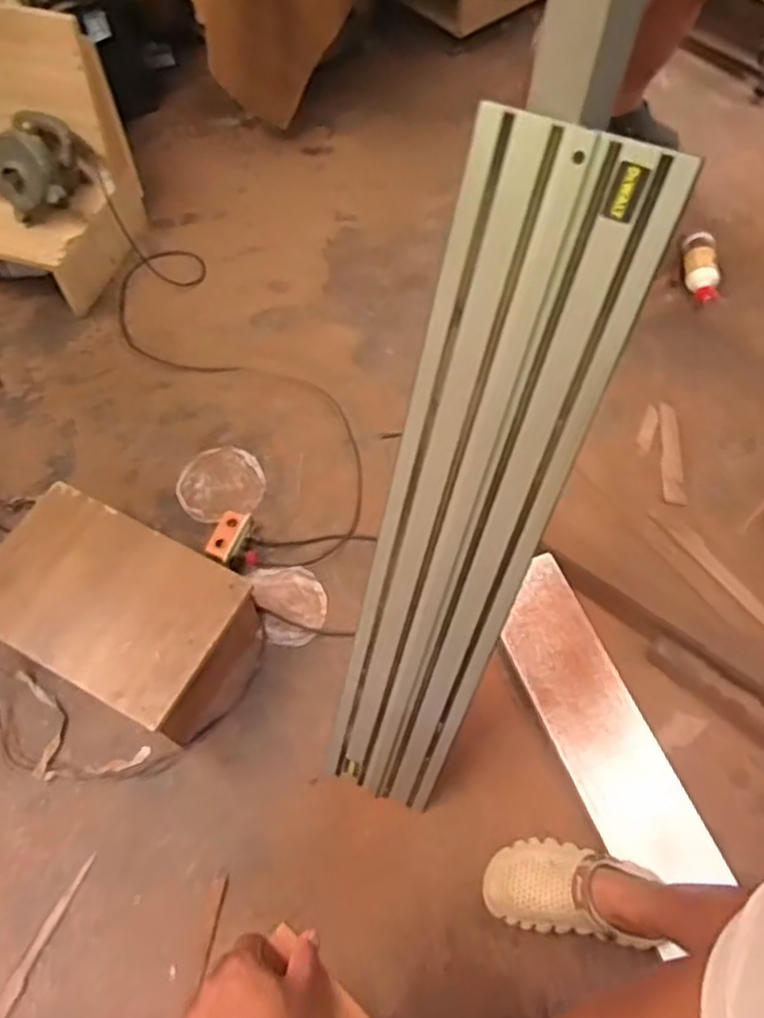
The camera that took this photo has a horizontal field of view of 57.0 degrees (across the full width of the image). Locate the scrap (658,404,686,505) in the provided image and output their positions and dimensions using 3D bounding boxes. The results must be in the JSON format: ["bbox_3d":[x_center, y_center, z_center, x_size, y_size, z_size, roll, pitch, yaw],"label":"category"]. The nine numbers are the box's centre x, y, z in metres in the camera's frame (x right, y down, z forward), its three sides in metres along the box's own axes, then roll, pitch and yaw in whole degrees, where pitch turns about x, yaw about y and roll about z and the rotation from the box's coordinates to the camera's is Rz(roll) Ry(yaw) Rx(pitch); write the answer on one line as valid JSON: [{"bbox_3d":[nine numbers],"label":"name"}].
[{"bbox_3d":[0.617,-0.120,1.503,0.044,0.010,0.249,4,61,3],"label":"scrap"}]

